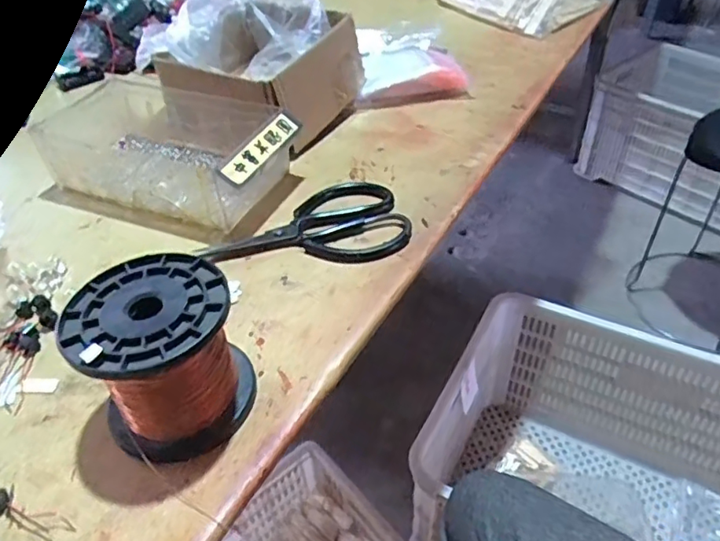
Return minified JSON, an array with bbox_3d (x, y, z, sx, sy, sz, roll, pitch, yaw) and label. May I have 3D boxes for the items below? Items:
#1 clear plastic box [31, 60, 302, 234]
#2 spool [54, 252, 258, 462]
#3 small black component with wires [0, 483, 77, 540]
[{"bbox_3d":[-0.197,-0.126,0.570,0.264,0.065,0.149,16,45,21],"label":"clear plastic box"},{"bbox_3d":[-0.123,0.054,0.360,0.092,0.089,0.092,-2,41,2],"label":"spool"},{"bbox_3d":[-0.191,0.140,0.325,0.059,0.009,0.020,19,46,23],"label":"small black component with wires"}]

